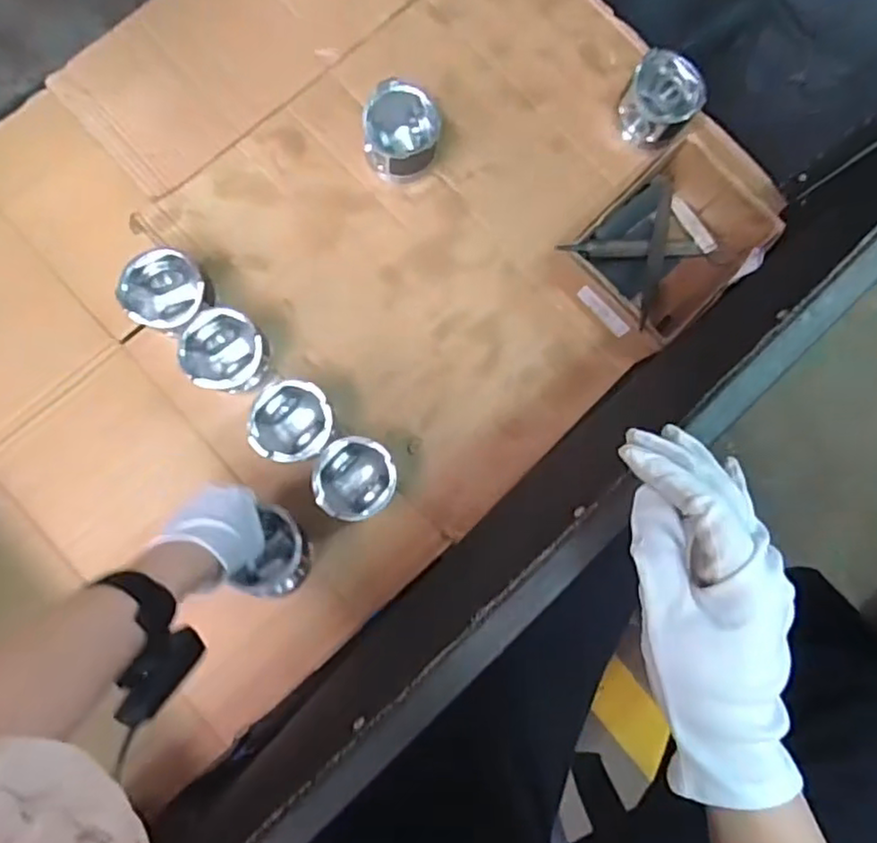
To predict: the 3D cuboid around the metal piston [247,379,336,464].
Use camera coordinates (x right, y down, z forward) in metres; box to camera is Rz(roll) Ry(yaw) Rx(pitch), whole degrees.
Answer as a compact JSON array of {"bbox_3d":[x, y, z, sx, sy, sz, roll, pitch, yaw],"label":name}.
[{"bbox_3d":[-0.150,0.002,0.704,0.081,0.084,0.082,0,85,-3],"label":"metal piston"}]

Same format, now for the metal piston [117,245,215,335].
[{"bbox_3d":[-0.286,-0.132,0.712,0.081,0.075,0.084,0,85,-3],"label":"metal piston"}]

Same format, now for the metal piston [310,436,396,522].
[{"bbox_3d":[-0.087,0.061,0.707,0.081,0.085,0.082,3,85,-3],"label":"metal piston"}]

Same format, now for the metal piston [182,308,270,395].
[{"bbox_3d":[-0.226,-0.071,0.708,0.081,0.071,0.080,0,85,-3],"label":"metal piston"}]

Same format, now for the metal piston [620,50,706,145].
[{"bbox_3d":[0.252,-0.364,0.769,0.084,0.075,0.080,34,84,0],"label":"metal piston"}]

